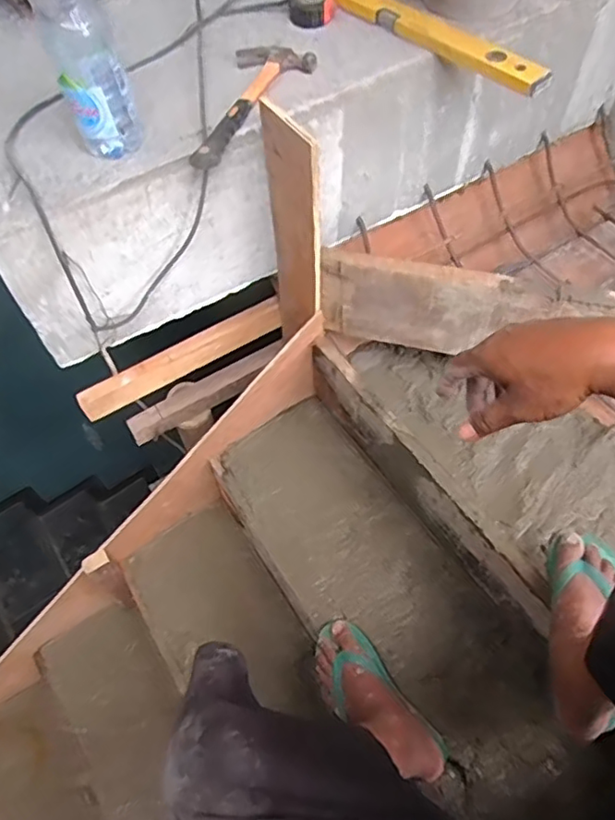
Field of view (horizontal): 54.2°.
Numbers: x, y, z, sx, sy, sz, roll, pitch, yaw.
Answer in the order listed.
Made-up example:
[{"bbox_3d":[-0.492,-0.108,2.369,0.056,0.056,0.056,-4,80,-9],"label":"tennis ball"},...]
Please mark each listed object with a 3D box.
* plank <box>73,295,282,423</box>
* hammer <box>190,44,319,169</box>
[{"bbox_3d":[-0.243,-0.109,1.199,0.431,0.079,0.027,-29,41,-20],"label":"plank"},{"bbox_3d":[-0.093,-0.457,0.903,0.126,0.035,0.294,15,60,12],"label":"hammer"}]

